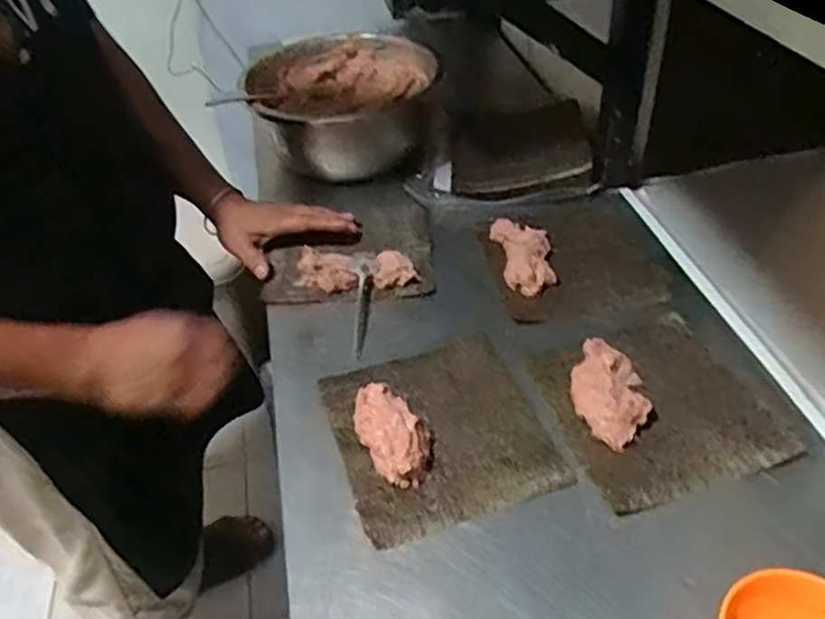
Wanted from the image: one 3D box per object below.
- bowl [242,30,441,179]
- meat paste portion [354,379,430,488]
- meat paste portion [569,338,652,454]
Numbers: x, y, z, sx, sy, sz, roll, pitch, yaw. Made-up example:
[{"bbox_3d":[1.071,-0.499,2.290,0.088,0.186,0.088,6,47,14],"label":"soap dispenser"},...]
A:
[{"bbox_3d":[-0.100,-0.306,1.050,0.256,0.123,0.255,-3,41,3],"label":"bowl"},{"bbox_3d":[-0.021,0.113,0.649,0.051,0.031,0.109,-22,45,-18],"label":"meat paste portion"},{"bbox_3d":[0.188,0.078,0.673,0.066,0.027,0.118,0,43,6],"label":"meat paste portion"}]

